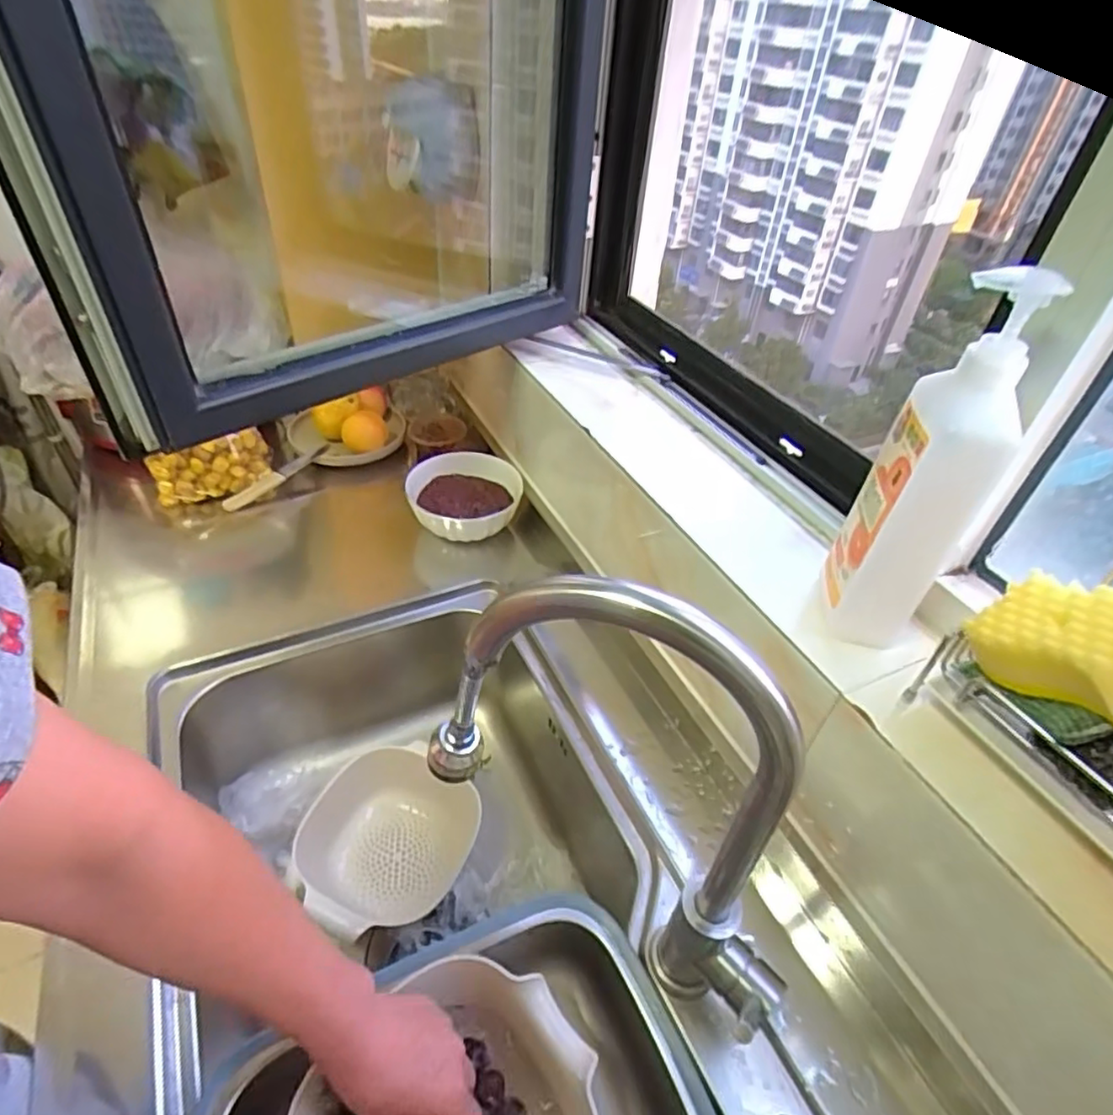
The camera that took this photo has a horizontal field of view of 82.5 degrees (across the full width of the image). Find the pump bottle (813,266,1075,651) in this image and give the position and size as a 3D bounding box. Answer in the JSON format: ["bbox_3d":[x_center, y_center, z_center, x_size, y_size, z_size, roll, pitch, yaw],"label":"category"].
[{"bbox_3d":[0.261,-0.056,0.449,0.076,0.265,0.067,26,46,22],"label":"pump bottle"}]

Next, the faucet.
[{"bbox_3d":[0.045,0.165,0.426,0.289,0.357,0.055,23,45,19],"label":"faucet"}]

